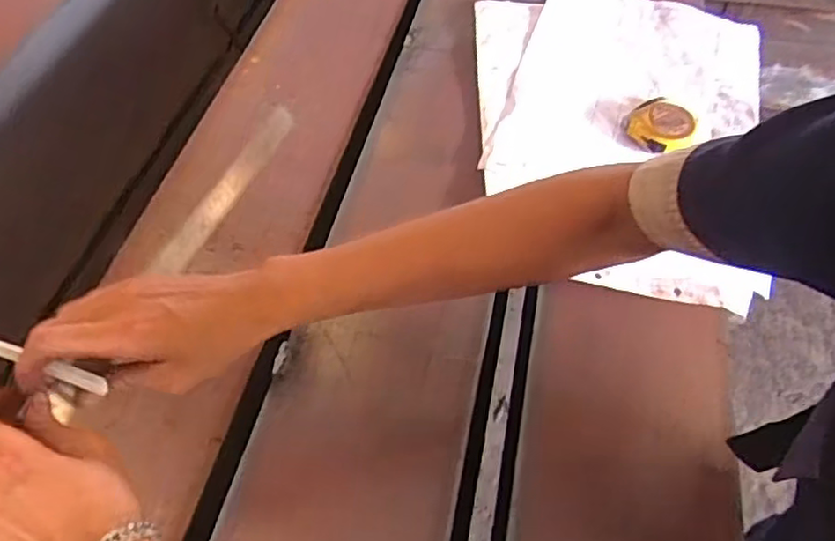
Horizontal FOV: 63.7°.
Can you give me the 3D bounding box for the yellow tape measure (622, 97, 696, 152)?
[{"bbox_3d":[0.284,-0.172,0.789,0.061,0.033,0.073,-26,57,-19],"label":"yellow tape measure"}]

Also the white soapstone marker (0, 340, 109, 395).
[{"bbox_3d":[-0.250,0.053,0.420,0.125,0.013,0.008,19,55,8],"label":"white soapstone marker"}]

